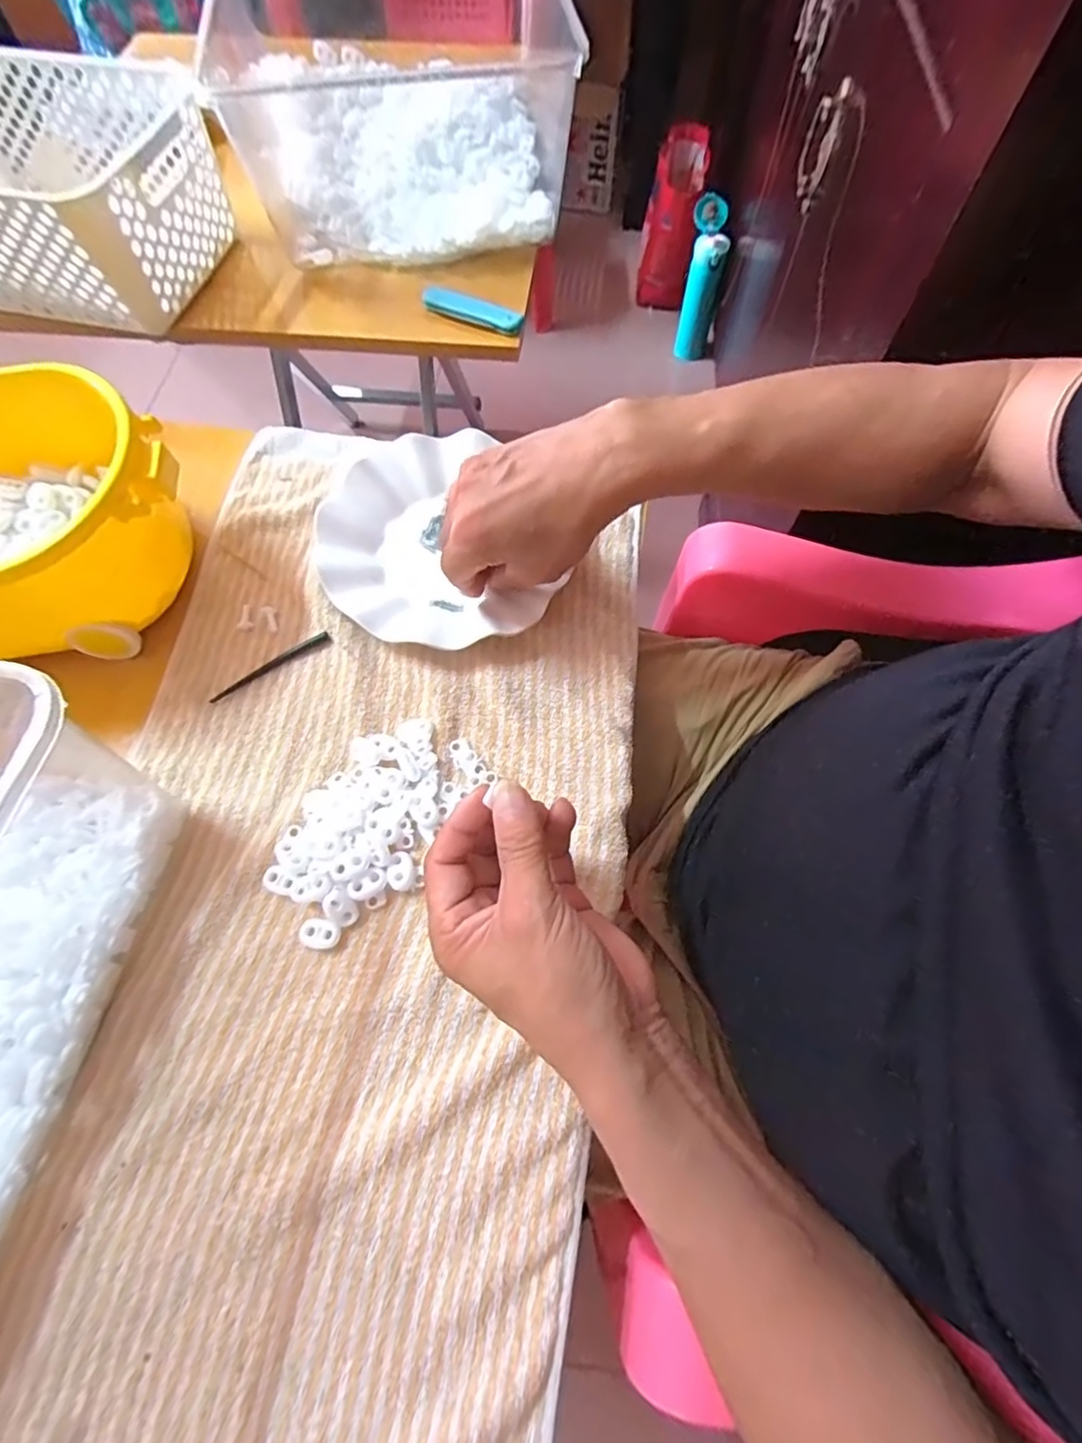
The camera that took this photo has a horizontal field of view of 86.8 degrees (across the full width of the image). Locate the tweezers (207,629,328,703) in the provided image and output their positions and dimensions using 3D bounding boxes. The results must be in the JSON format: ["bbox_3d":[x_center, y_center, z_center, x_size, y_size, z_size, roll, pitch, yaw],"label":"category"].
[{"bbox_3d":[-0.182,-0.038,0.385,0.085,0.004,0.006,-32,71,-12],"label":"tweezers"}]

